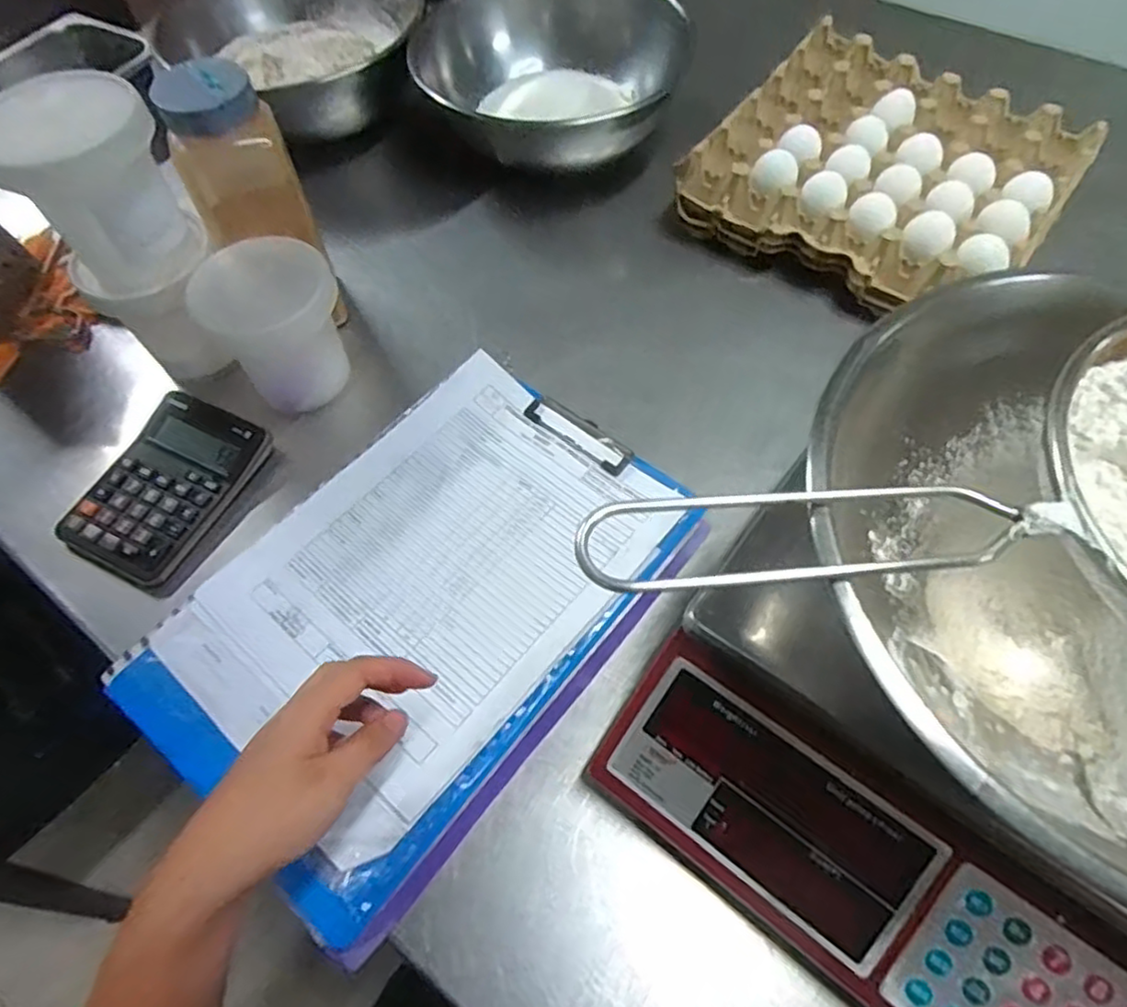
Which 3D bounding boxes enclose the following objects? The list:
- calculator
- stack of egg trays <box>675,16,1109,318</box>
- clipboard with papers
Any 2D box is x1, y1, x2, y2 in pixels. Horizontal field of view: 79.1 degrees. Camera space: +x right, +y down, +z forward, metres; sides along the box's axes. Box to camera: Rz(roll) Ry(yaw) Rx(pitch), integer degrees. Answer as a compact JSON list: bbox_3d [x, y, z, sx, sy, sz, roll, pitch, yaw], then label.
[{"bbox_3d":[-0.310,-0.015,0.533,0.102,0.019,0.146,21,63,13],"label":"calculator"},{"bbox_3d":[0.303,-0.316,0.649,0.303,0.063,0.293,35,67,20],"label":"stack of egg trays"},{"bbox_3d":[-0.082,0.063,0.467,0.210,0.019,0.352,35,66,18],"label":"clipboard with papers"}]

